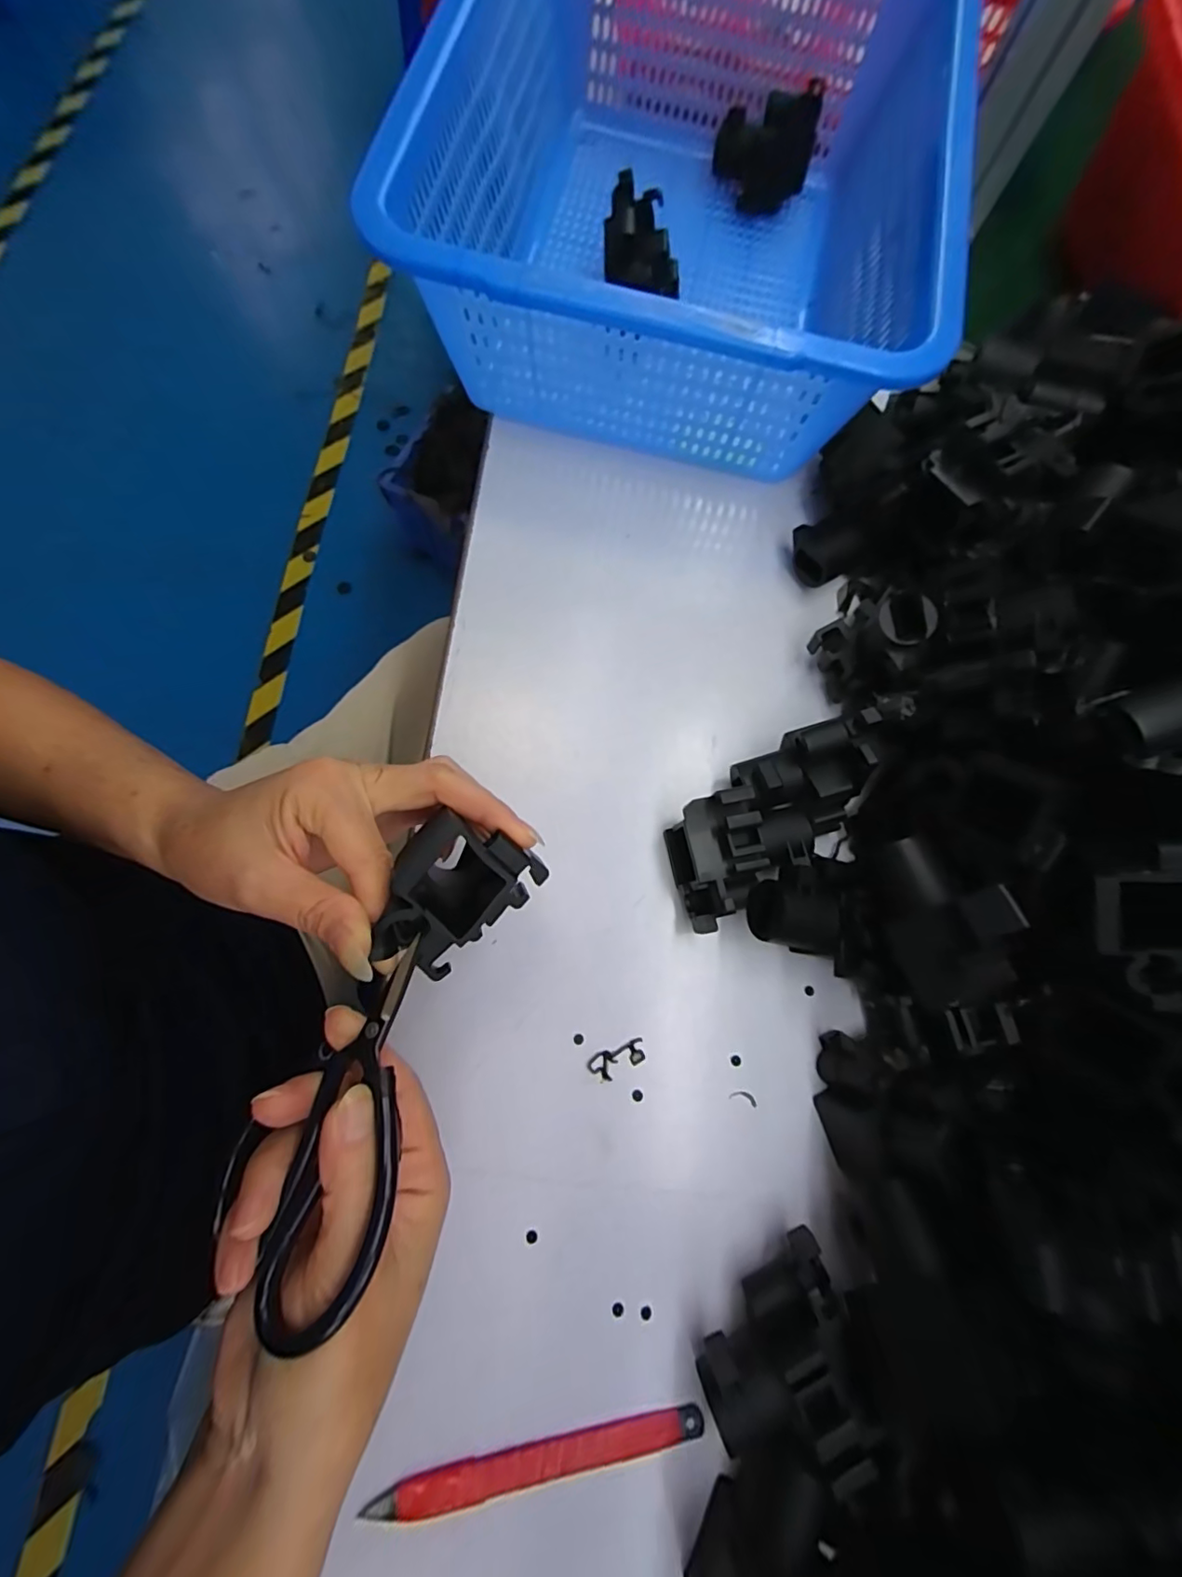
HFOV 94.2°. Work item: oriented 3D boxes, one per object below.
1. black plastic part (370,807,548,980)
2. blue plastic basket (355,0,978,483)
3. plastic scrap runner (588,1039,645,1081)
[{"bbox_3d":[-0.053,0.040,0.210,0.041,0.036,0.059,40,80,8],"label":"black plastic part"},{"bbox_3d":[0.059,-0.393,0.354,0.288,0.112,0.399,11,73,-2],"label":"blue plastic basket"},{"bbox_3d":[0.013,0.139,0.279,0.029,0.004,0.013,-16,77,-9],"label":"plastic scrap runner"}]

